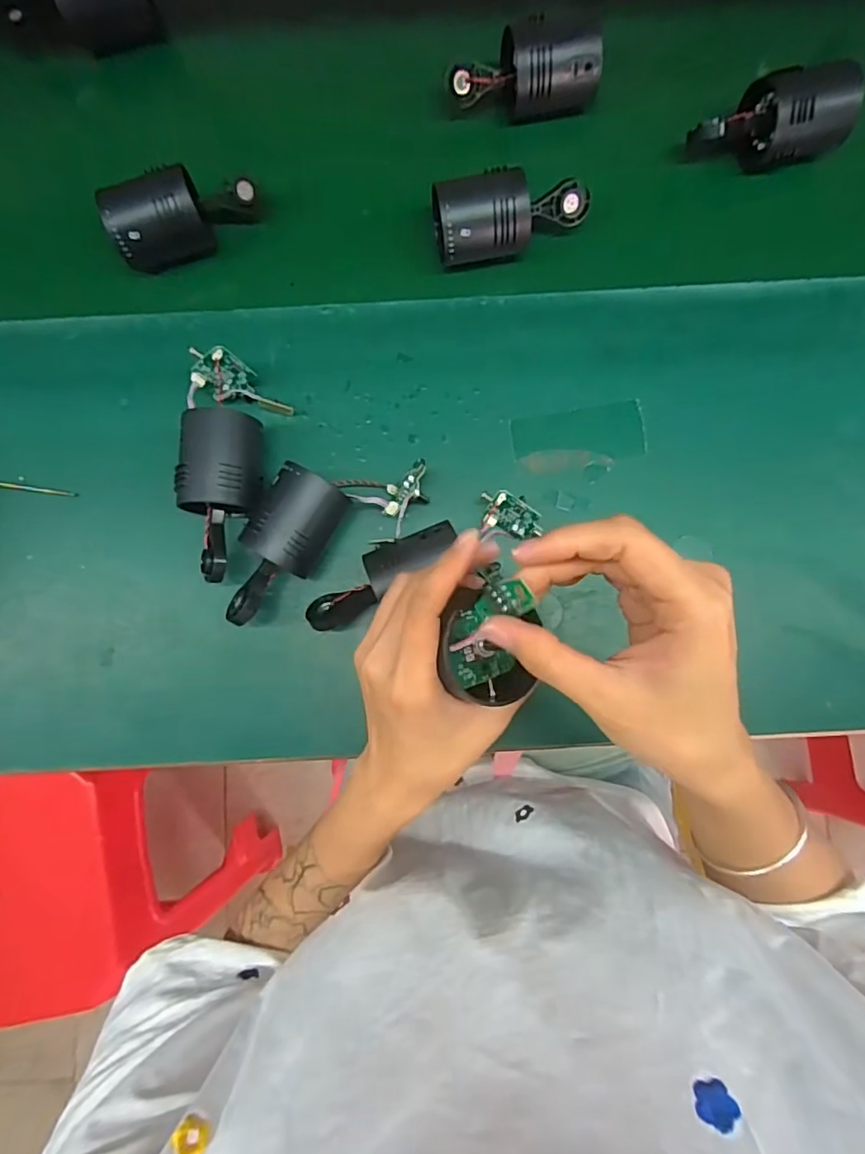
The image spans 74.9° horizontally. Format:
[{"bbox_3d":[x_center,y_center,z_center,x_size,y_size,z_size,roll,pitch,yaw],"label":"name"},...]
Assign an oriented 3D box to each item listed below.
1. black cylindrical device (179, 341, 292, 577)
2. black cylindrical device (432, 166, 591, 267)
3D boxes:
[{"bbox_3d":[-0.141,-0.080,0.405,0.066,0.056,0.164,-2,84,1],"label":"black cylindrical device"},{"bbox_3d":[0.060,-0.268,0.422,0.119,0.044,0.051,-9,86,0],"label":"black cylindrical device"}]

